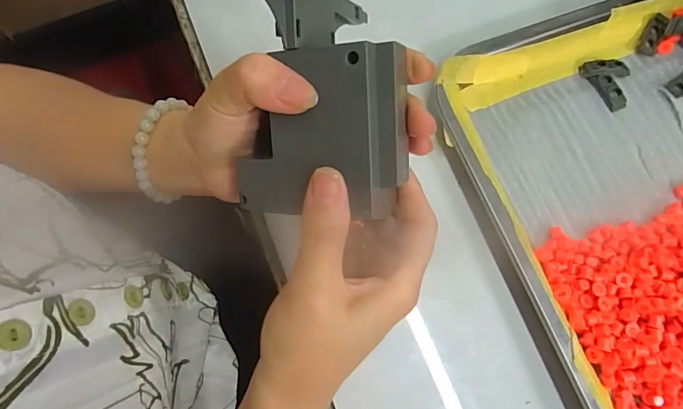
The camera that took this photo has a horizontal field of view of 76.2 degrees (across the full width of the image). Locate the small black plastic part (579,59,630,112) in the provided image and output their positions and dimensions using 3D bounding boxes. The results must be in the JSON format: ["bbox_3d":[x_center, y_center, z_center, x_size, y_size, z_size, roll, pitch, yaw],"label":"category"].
[{"bbox_3d":[0.200,-0.092,0.322,0.030,0.007,0.042,-30,78,-8],"label":"small black plastic part"}]

